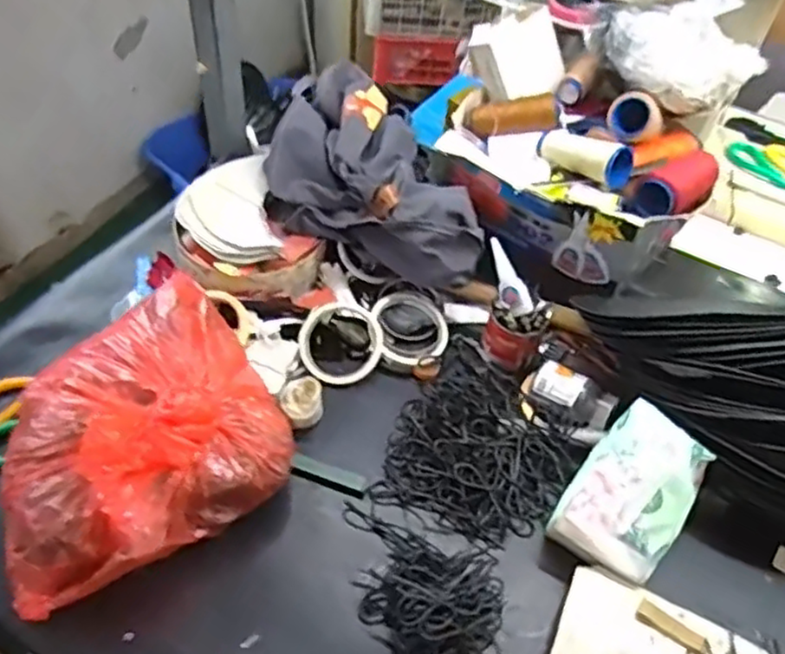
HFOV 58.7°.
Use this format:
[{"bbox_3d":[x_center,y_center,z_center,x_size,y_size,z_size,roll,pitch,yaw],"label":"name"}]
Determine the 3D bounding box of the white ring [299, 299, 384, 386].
[{"bbox_3d":[-0.058,0.015,0.781,0.091,0.017,0.102,-13,67,-2],"label":"white ring"}]

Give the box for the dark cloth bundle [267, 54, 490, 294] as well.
[{"bbox_3d":[-0.046,-0.169,0.823,0.173,0.115,0.337,-24,55,-24],"label":"dark cloth bundle"}]

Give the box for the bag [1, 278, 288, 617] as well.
[{"bbox_3d":[-0.236,0.097,0.639,0.253,0.129,0.237,-20,53,-21],"label":"bag"}]

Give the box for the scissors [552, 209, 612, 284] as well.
[{"bbox_3d":[0.209,-0.083,0.751,0.063,0.086,0.008,26,52,18],"label":"scissors"}]

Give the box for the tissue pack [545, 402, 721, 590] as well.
[{"bbox_3d":[0.223,0.146,0.640,0.097,0.070,0.146,30,53,21],"label":"tissue pack"}]

